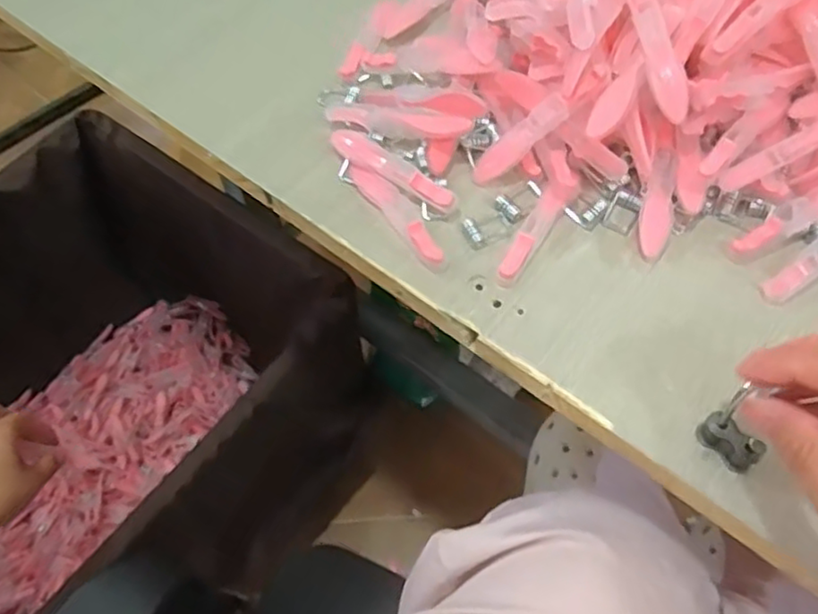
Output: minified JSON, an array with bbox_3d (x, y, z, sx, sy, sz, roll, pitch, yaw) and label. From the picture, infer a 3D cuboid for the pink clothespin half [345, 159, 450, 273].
[{"bbox_3d":[-0.006,-0.047,0.326,0.015,0.010,0.076,-32,64,-16],"label":"pink clothespin half"}]

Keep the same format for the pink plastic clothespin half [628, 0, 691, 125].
[{"bbox_3d":[0.112,-0.123,0.306,0.017,0.010,0.078,-15,86,-7],"label":"pink plastic clothespin half"}]

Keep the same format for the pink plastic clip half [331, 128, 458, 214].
[{"bbox_3d":[-0.008,-0.069,0.333,0.077,0.009,0.013,33,66,19],"label":"pink plastic clip half"}]

